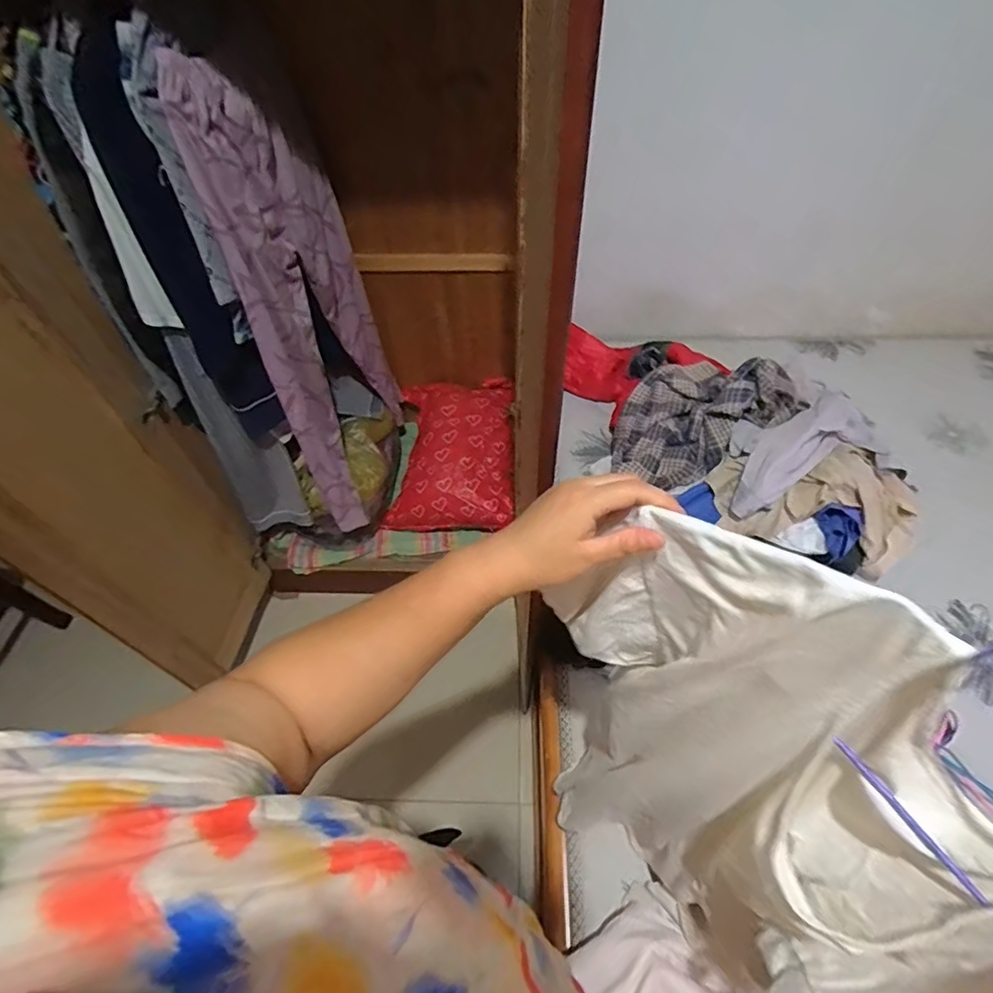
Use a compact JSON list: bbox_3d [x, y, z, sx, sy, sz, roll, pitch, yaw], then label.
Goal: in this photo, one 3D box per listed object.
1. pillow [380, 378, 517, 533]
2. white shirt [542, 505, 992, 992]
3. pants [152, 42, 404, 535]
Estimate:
[{"bbox_3d":[-0.145,-0.129,1.594,0.371,0.113,0.460,-1,74,12],"label":"pillow"},{"bbox_3d":[0.176,0.243,0.442,0.110,0.499,0.370,-31,58,-19],"label":"white shirt"},{"bbox_3d":[-0.394,-0.395,1.194,0.099,0.951,0.435,3,53,5],"label":"pants"}]

